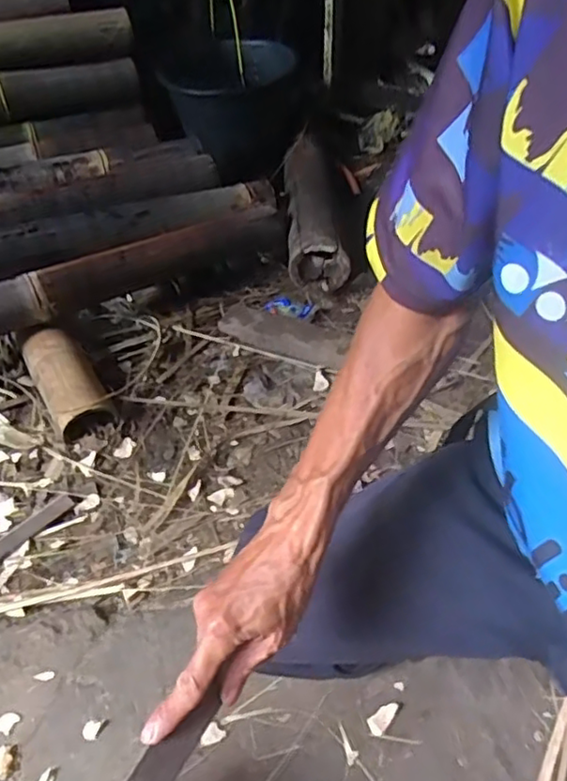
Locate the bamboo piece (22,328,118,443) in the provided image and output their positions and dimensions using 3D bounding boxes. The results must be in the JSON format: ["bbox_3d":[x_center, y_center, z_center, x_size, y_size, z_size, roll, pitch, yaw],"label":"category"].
[{"bbox_3d":[-0.301,-0.013,0.861,0.075,0.064,0.186,-26,51,-22],"label":"bamboo piece"}]

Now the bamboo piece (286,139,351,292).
[{"bbox_3d":[0.046,-0.341,1.125,0.089,0.092,0.416,-3,46,-2],"label":"bamboo piece"}]

